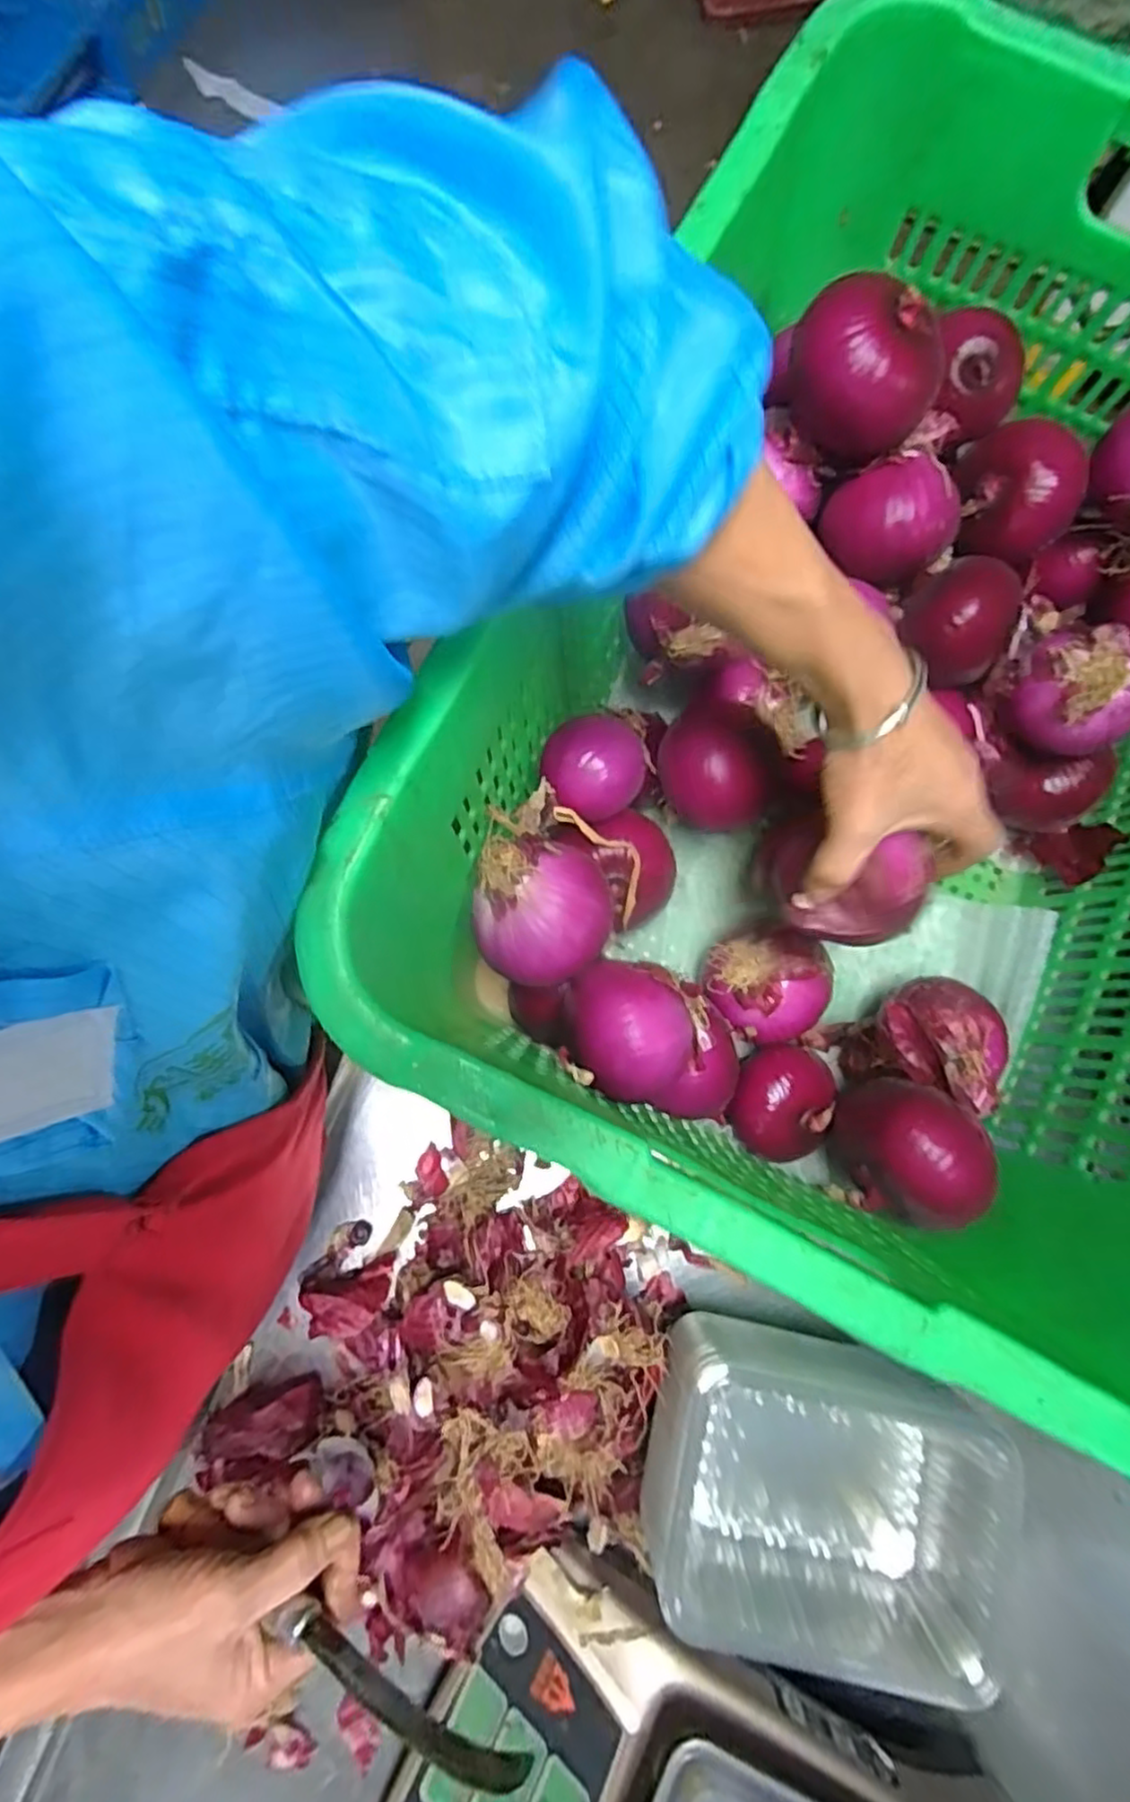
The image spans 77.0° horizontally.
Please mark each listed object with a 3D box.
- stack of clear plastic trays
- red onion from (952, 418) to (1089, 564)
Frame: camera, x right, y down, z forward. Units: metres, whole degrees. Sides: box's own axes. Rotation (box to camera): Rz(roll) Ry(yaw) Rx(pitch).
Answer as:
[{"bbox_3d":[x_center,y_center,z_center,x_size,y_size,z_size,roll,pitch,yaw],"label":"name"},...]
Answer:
[{"bbox_3d":[0.146,0.335,0.404,0.192,0.080,0.143,13,79,1],"label":"stack of clear plastic trays"},{"bbox_3d":[0.295,-0.266,0.466,0.078,0.057,0.073,-24,81,-6],"label":"red onion"}]

